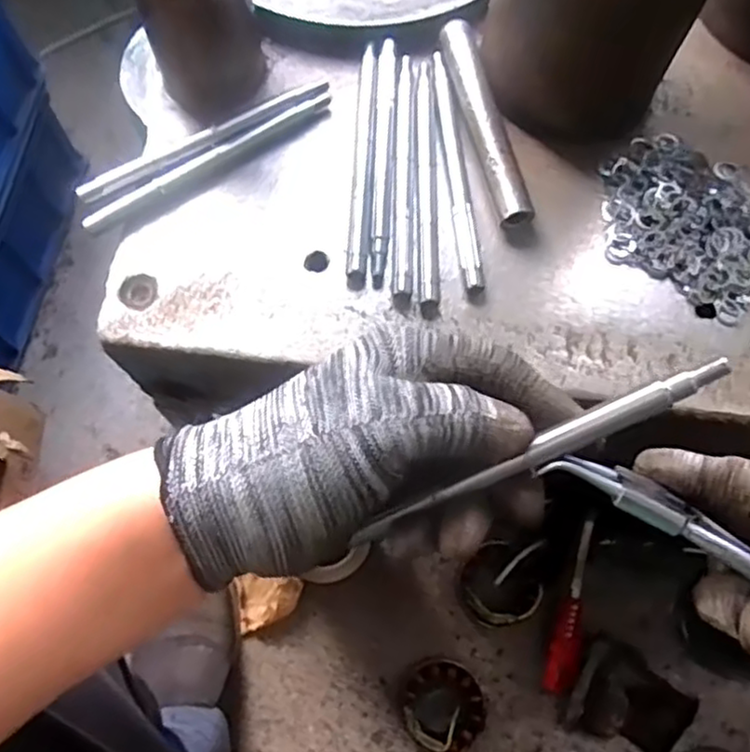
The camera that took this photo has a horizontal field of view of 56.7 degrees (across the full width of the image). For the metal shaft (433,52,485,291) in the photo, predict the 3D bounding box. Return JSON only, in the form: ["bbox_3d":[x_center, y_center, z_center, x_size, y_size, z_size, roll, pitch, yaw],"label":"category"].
[{"bbox_3d":[0.048,-0.124,0.415,0.012,0.010,0.158,-5,71,-3],"label":"metal shaft"}]

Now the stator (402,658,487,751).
[{"bbox_3d":[0.070,0.336,0.711,0.082,0.039,0.082,0,71,-1],"label":"stator"}]

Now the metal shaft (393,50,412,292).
[{"bbox_3d":[0.016,-0.121,0.412,0.011,0.007,0.157,1,71,-1],"label":"metal shaft"}]

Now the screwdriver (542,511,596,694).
[{"bbox_3d":[0.213,0.241,0.737,0.036,0.024,0.187,13,87,3],"label":"screwdriver"}]

